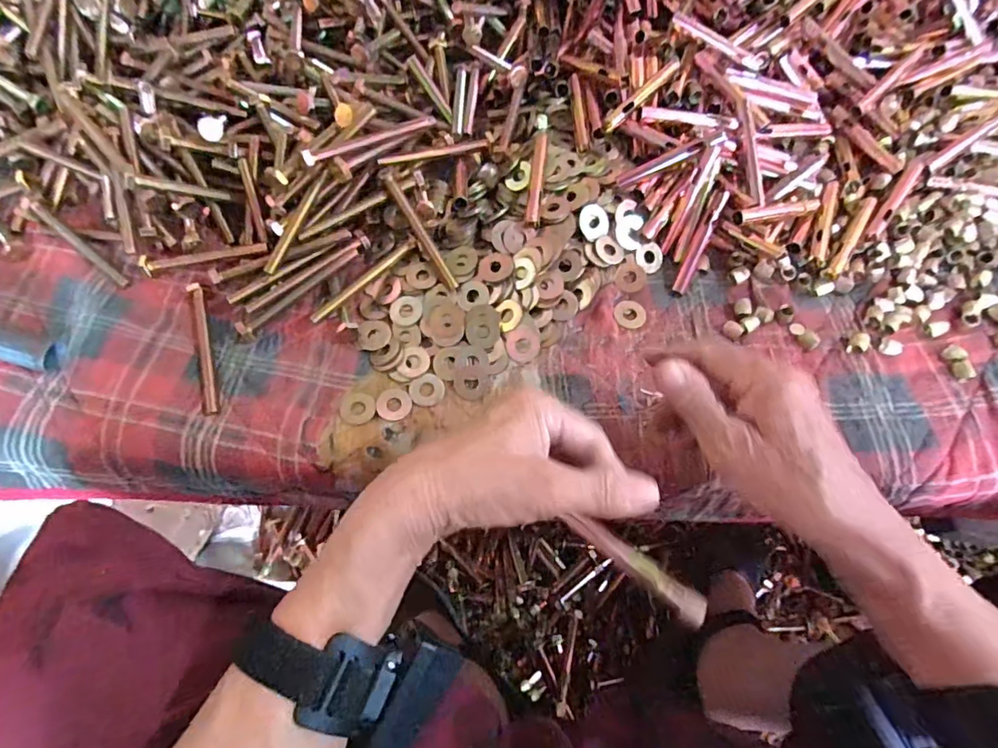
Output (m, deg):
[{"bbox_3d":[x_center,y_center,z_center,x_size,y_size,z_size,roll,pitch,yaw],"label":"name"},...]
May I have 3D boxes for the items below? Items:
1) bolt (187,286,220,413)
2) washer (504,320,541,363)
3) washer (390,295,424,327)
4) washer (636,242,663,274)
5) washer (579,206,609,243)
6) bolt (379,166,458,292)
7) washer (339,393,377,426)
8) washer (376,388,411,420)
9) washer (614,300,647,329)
[{"bbox_3d":[-0.216,-0.020,0.380,0.009,0.006,0.105,-17,73,-6],"label":"bolt"},{"bbox_3d":[0.018,-0.023,0.378,0.025,0.006,0.027,0,72,0],"label":"washer"},{"bbox_3d":[-0.071,-0.049,0.395,0.025,0.004,0.025,-13,73,-4],"label":"washer"},{"bbox_3d":[0.119,-0.092,0.410,0.021,0.005,0.026,32,75,9],"label":"washer"},{"bbox_3d":[0.074,-0.118,0.405,0.024,0.004,0.025,0,93,-8],"label":"washer"},{"bbox_3d":[-0.061,-0.111,0.398,0.010,0.009,0.105,-30,89,-9],"label":"bolt"},{"bbox_3d":[-0.099,0.024,0.365,0.024,0.005,0.024,0,72,0],"label":"washer"},{"bbox_3d":[-0.075,0.021,0.367,0.024,0.004,0.024,0,72,0],"label":"washer"},{"bbox_3d":[0.101,-0.046,0.399,0.024,0.004,0.024,0,72,0],"label":"washer"}]

